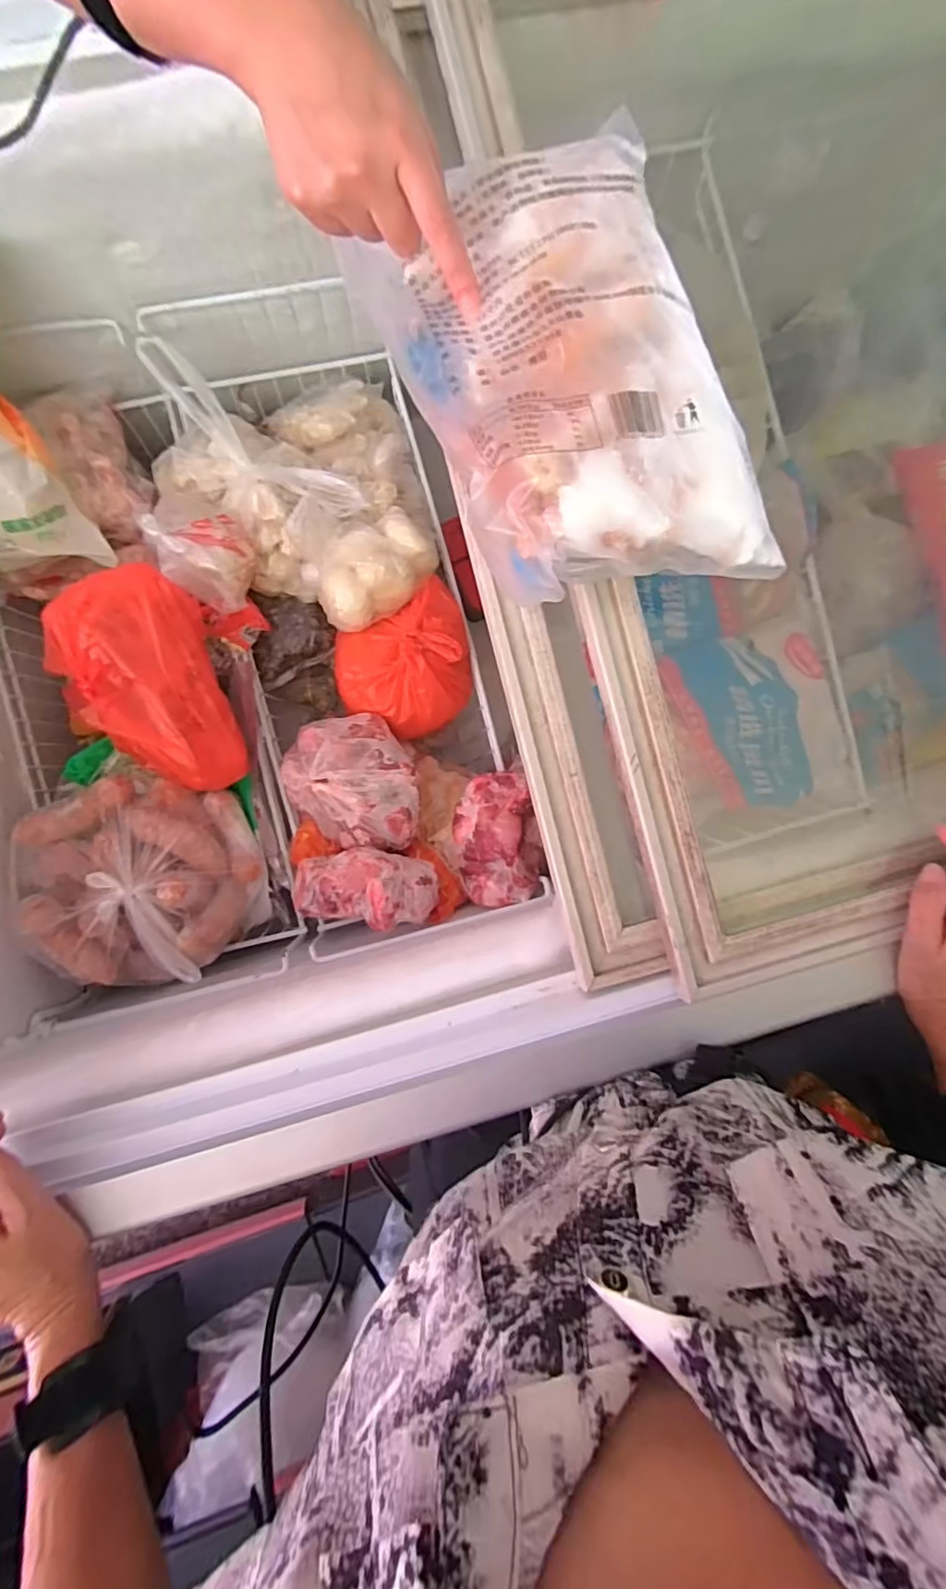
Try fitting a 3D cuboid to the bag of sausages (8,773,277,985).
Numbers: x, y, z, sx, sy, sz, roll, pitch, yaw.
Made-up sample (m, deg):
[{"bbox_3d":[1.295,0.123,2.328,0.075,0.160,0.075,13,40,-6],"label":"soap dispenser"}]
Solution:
[{"bbox_3d":[-0.367,0.096,0.645,0.228,0.098,0.223,-12,89,-6],"label":"bag of sausages"}]

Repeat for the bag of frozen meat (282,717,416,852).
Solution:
[{"bbox_3d":[-0.142,-0.011,0.682,0.146,0.058,0.167,-16,89,-6],"label":"bag of frozen meat"}]

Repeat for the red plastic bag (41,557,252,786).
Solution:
[{"bbox_3d":[-0.346,-0.112,0.609,0.135,0.099,0.223,-15,89,-6],"label":"red plastic bag"}]

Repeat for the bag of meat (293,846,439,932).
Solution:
[{"bbox_3d":[-0.128,0.105,0.662,0.169,0.080,0.081,2,88,9],"label":"bag of meat"}]

